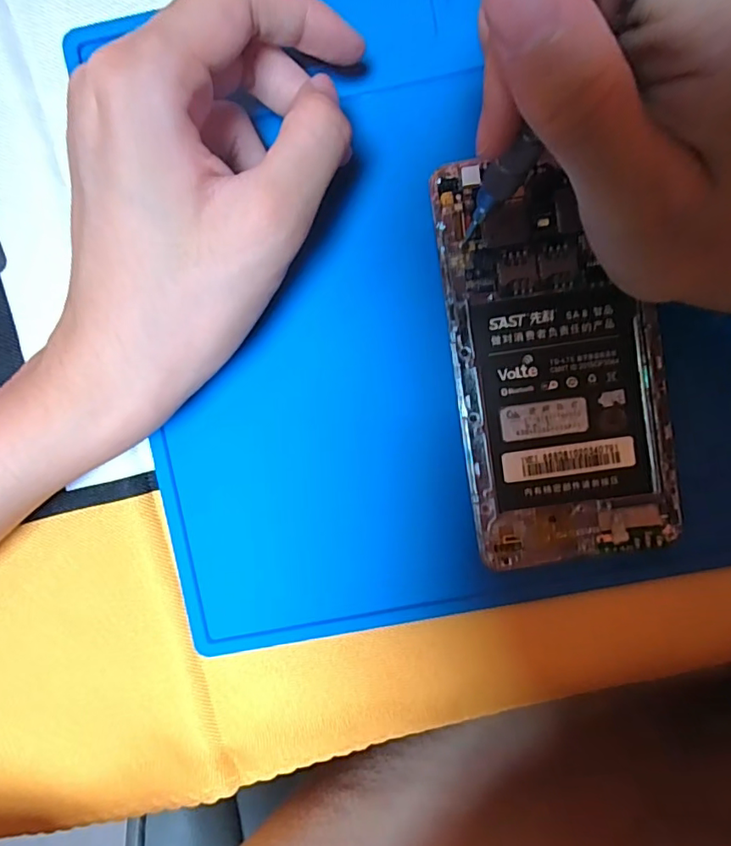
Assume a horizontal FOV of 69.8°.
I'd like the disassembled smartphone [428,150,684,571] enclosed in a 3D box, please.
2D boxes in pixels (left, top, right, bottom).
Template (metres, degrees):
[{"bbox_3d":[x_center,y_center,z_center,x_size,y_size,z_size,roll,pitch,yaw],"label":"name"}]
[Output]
[{"bbox_3d":[0.066,-0.020,0.184,0.068,0.012,0.137,-9,94,3],"label":"disassembled smartphone"}]

